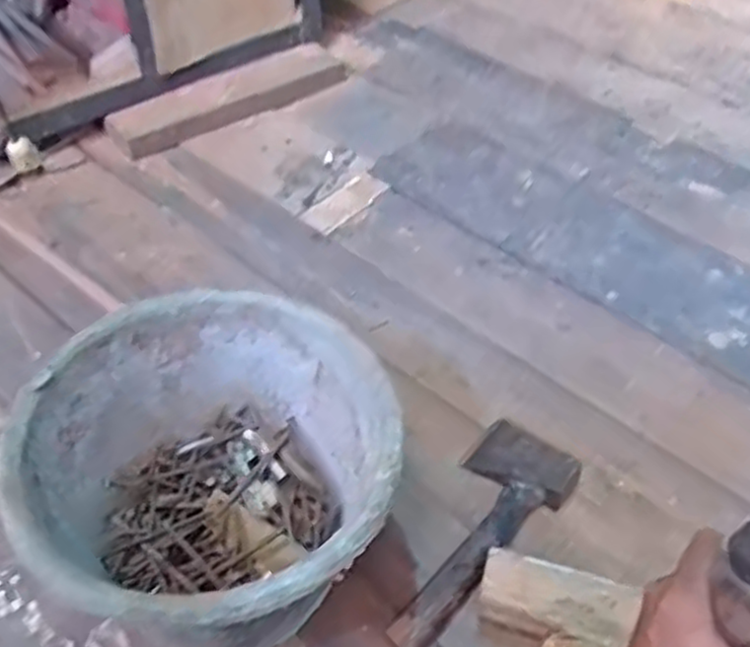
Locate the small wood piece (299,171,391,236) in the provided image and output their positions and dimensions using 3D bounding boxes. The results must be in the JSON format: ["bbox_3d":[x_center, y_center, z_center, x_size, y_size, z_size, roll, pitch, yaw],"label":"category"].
[{"bbox_3d":[-0.043,-0.171,1.061,0.063,0.014,0.137,36,57,27],"label":"small wood piece"}]

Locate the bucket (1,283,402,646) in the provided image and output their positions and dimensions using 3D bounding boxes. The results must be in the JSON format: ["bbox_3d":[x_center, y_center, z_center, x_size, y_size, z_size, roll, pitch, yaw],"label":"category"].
[{"bbox_3d":[-0.120,0.133,0.612,0.261,0.190,0.266,1,49,-1],"label":"bucket"}]

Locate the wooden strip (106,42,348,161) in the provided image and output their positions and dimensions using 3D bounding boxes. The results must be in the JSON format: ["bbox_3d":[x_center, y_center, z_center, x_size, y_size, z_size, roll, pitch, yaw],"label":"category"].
[{"bbox_3d":[-0.228,-0.367,1.220,0.406,0.047,0.086,-31,55,-25],"label":"wooden strip"}]

